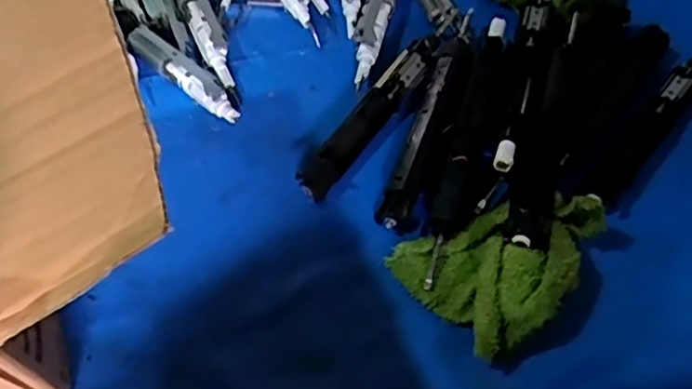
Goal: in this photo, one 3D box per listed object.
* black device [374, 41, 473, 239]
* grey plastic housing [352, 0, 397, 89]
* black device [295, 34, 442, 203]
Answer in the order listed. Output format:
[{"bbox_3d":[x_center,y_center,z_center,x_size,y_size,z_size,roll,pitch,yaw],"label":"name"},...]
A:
[{"bbox_3d":[0.051,-0.042,0.390,0.022,0.015,0.139,19,60,8],"label":"black device"},{"bbox_3d":[0.019,-0.118,0.433,0.019,0.011,0.108,14,59,5],"label":"grey plastic housing"},{"bbox_3d":[0.018,-0.053,0.395,0.020,0.014,0.136,33,63,16],"label":"black device"}]

